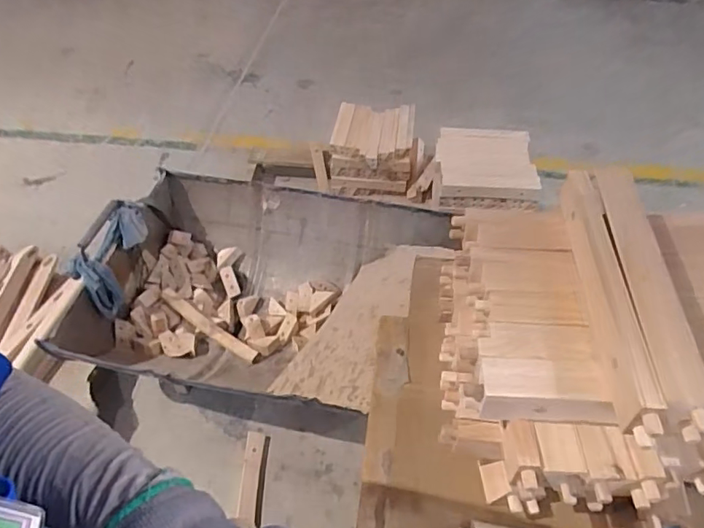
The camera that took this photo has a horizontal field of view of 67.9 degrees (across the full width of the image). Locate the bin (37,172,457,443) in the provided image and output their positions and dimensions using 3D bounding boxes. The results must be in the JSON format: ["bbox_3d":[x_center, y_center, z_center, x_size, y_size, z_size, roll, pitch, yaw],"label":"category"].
[{"bbox_3d":[-0.220,0.107,1.378,0.804,0.396,0.602,14,50,13],"label":"bin"}]

